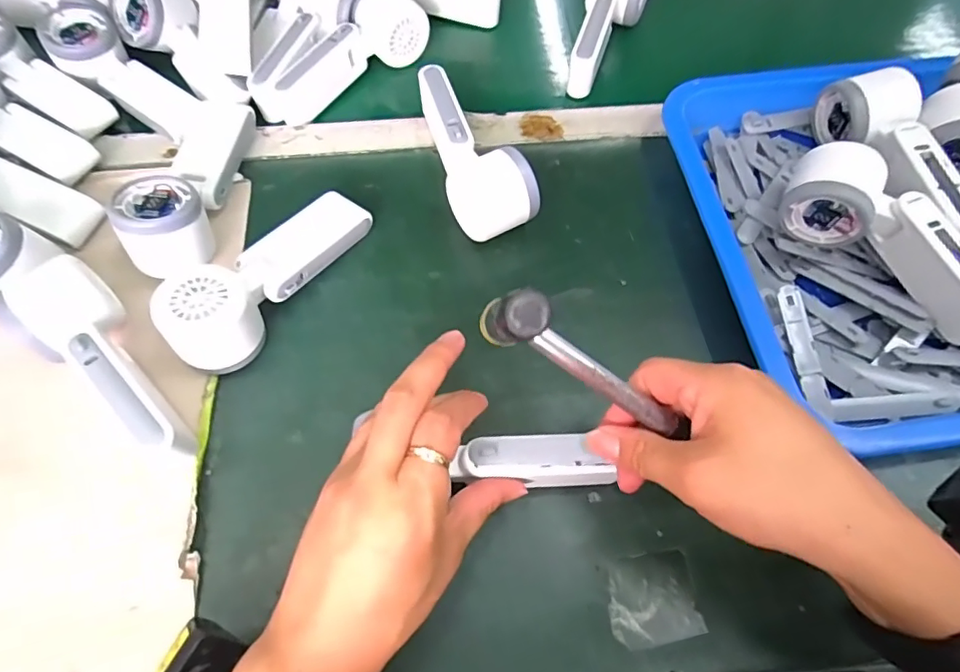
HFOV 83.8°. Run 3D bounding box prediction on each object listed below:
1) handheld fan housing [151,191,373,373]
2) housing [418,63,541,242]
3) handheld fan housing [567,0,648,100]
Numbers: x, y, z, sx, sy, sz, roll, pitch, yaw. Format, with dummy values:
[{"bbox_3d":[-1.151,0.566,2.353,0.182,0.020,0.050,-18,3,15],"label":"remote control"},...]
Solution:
[{"bbox_3d":[-0.150,-0.049,0.381,0.056,0.055,0.162,27,65,14],"label":"handheld fan housing"},{"bbox_3d":[-0.004,-0.149,0.430,0.062,0.057,0.165,-14,62,-7],"label":"housing"},{"bbox_3d":[0.121,-0.296,0.506,0.058,0.056,0.148,15,63,8],"label":"handheld fan housing"}]

